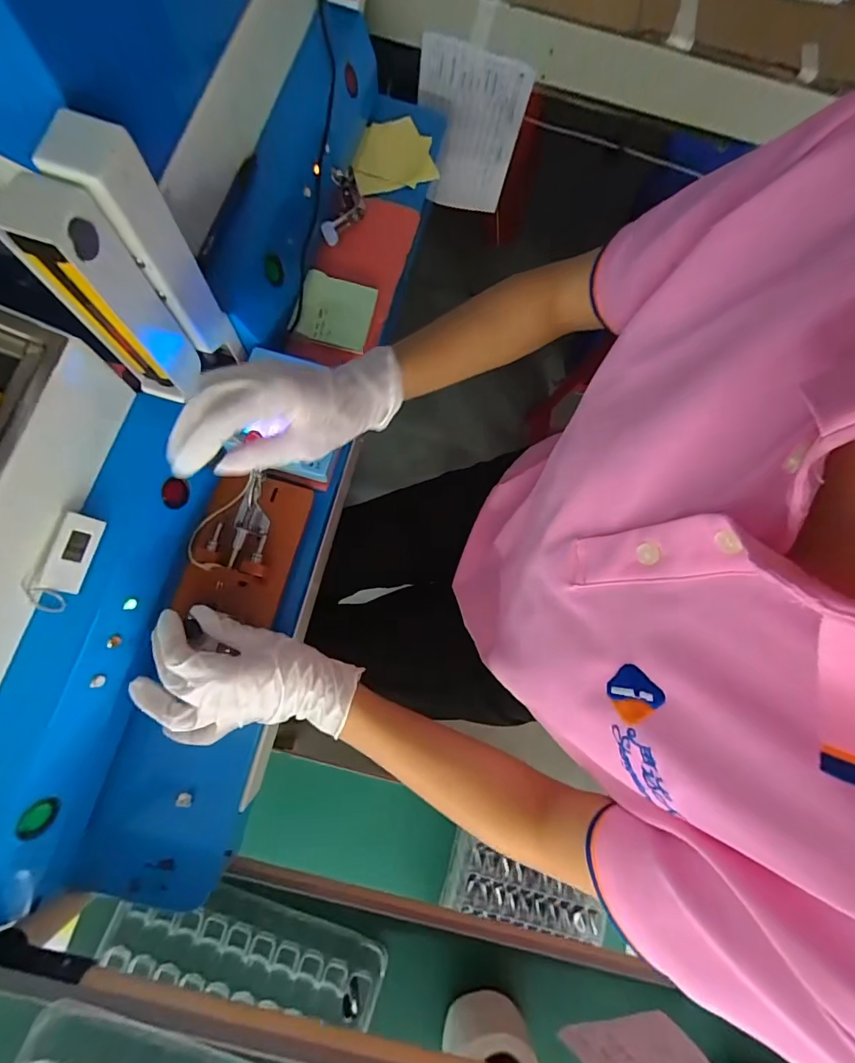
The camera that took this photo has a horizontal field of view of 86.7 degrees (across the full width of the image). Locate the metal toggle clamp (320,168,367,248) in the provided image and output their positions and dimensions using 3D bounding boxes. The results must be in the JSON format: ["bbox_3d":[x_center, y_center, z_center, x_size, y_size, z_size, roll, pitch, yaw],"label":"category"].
[{"bbox_3d":[-0.089,-0.343,0.480,0.031,0.042,0.059,20,76,0],"label":"metal toggle clamp"}]

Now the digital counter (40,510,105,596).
[{"bbox_3d":[-0.262,0.015,0.334,0.009,0.026,0.056,0,70,40],"label":"digital counter"}]

